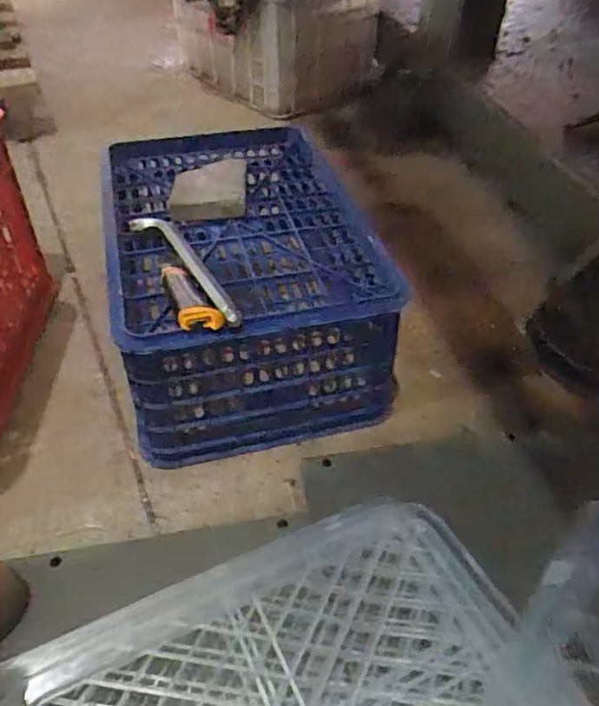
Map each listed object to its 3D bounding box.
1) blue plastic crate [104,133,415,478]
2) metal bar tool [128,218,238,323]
[{"bbox_3d":[-0.082,-0.097,0.792,0.305,0.246,0.434,-11,47,-10],"label":"blue plastic crate"},{"bbox_3d":[-0.127,-0.102,0.662,0.044,0.020,0.261,-30,53,-26],"label":"metal bar tool"}]

